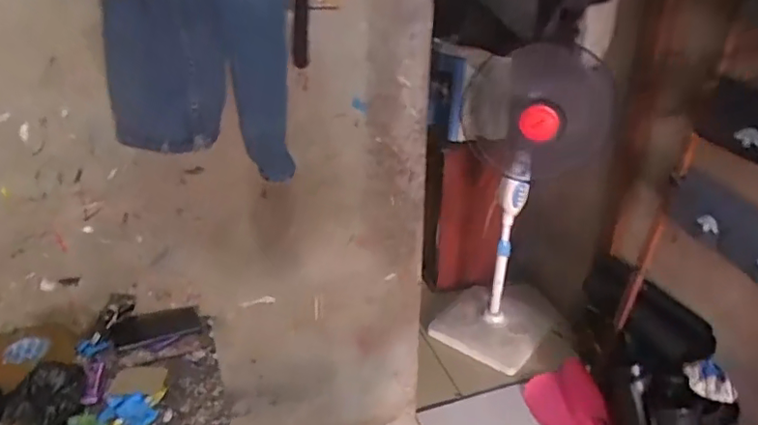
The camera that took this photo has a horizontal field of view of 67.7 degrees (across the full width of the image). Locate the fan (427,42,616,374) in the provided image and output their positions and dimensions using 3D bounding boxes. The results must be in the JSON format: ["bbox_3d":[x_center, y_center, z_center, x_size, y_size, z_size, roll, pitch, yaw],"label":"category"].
[{"bbox_3d":[0.473,-0.012,1.902,0.434,1.090,0.490,12,30,19],"label":"fan"}]

